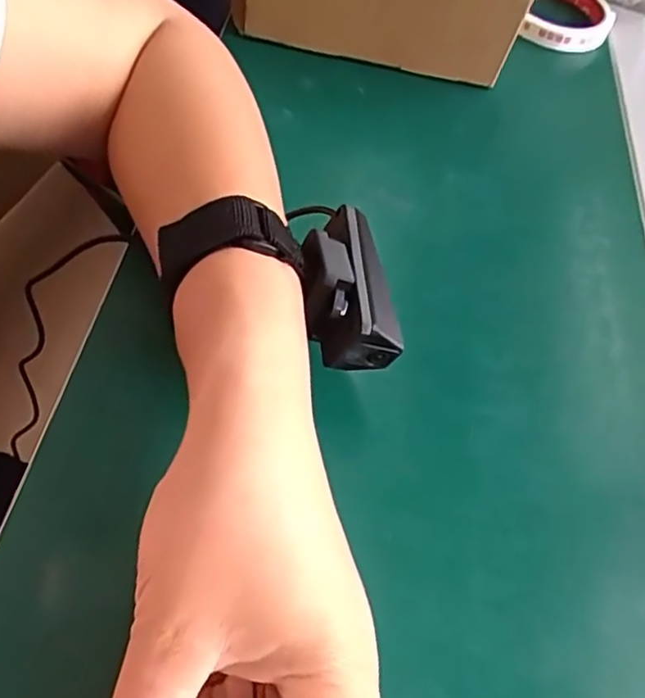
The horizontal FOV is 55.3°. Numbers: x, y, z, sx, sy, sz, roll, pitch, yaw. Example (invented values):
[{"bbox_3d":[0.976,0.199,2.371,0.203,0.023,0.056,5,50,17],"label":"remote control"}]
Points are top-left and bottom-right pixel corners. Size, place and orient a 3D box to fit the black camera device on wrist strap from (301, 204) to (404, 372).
[{"bbox_3d":[0.010,-0.029,0.268,0.038,0.039,0.066,-1,58,-12],"label":"black camera device on wrist strap"}]

